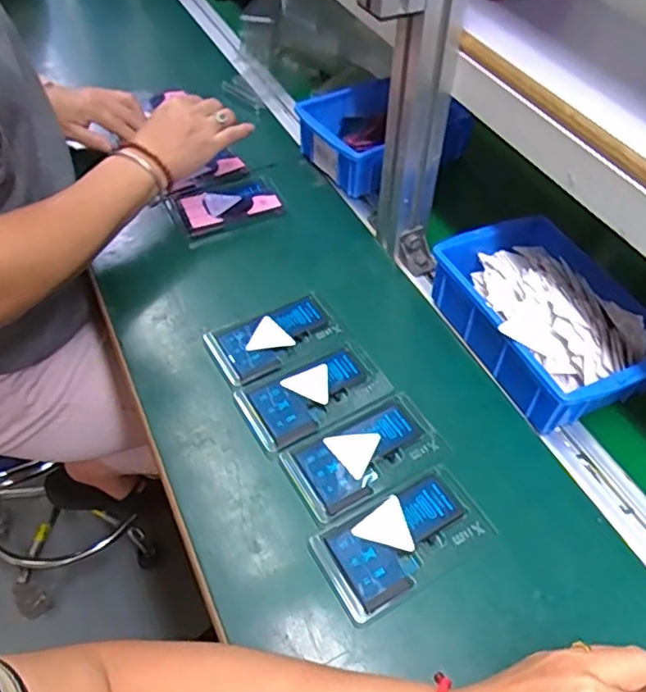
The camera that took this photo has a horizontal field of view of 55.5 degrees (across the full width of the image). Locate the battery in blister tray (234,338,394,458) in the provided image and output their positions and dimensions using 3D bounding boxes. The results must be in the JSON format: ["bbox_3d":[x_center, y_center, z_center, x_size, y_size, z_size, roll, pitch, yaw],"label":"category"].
[{"bbox_3d":[-0.006,0.042,0.544,0.127,0.004,0.071,-25,56,-19],"label":"battery in blister tray"}]

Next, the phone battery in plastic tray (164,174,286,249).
[{"bbox_3d":[-0.112,-0.163,0.724,0.123,0.026,0.085,-19,53,-18],"label":"phone battery in plastic tray"}]

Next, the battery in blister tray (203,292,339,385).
[{"bbox_3d":[-0.045,-0.006,0.590,0.119,0.019,0.069,-27,57,-20],"label":"battery in blister tray"}]

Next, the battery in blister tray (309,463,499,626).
[{"bbox_3d":[0.061,0.144,0.460,0.126,0.006,0.071,-25,56,-19],"label":"battery in blister tray"}]

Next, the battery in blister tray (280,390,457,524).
[{"bbox_3d":[0.035,0.088,0.507,0.126,0.004,0.071,-24,56,-19],"label":"battery in blister tray"}]

